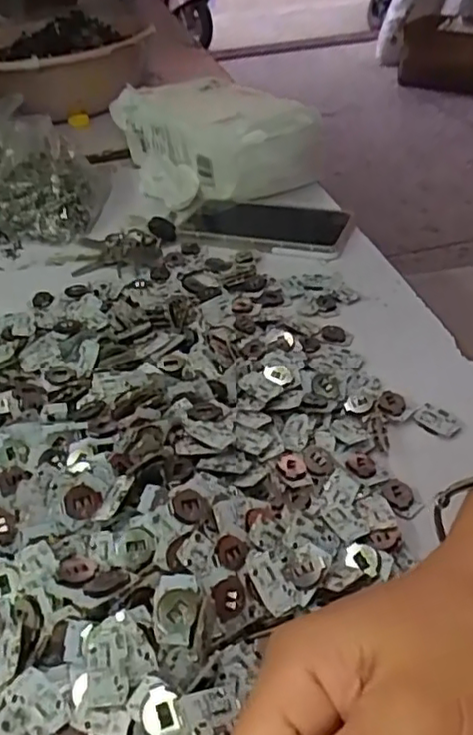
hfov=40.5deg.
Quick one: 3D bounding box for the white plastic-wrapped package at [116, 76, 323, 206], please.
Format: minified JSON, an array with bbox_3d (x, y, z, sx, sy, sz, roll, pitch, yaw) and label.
[{"bbox_3d":[-0.024,-0.250,0.703,0.159,0.084,0.231,-19,41,-18],"label":"white plastic-wrapped package"}]

